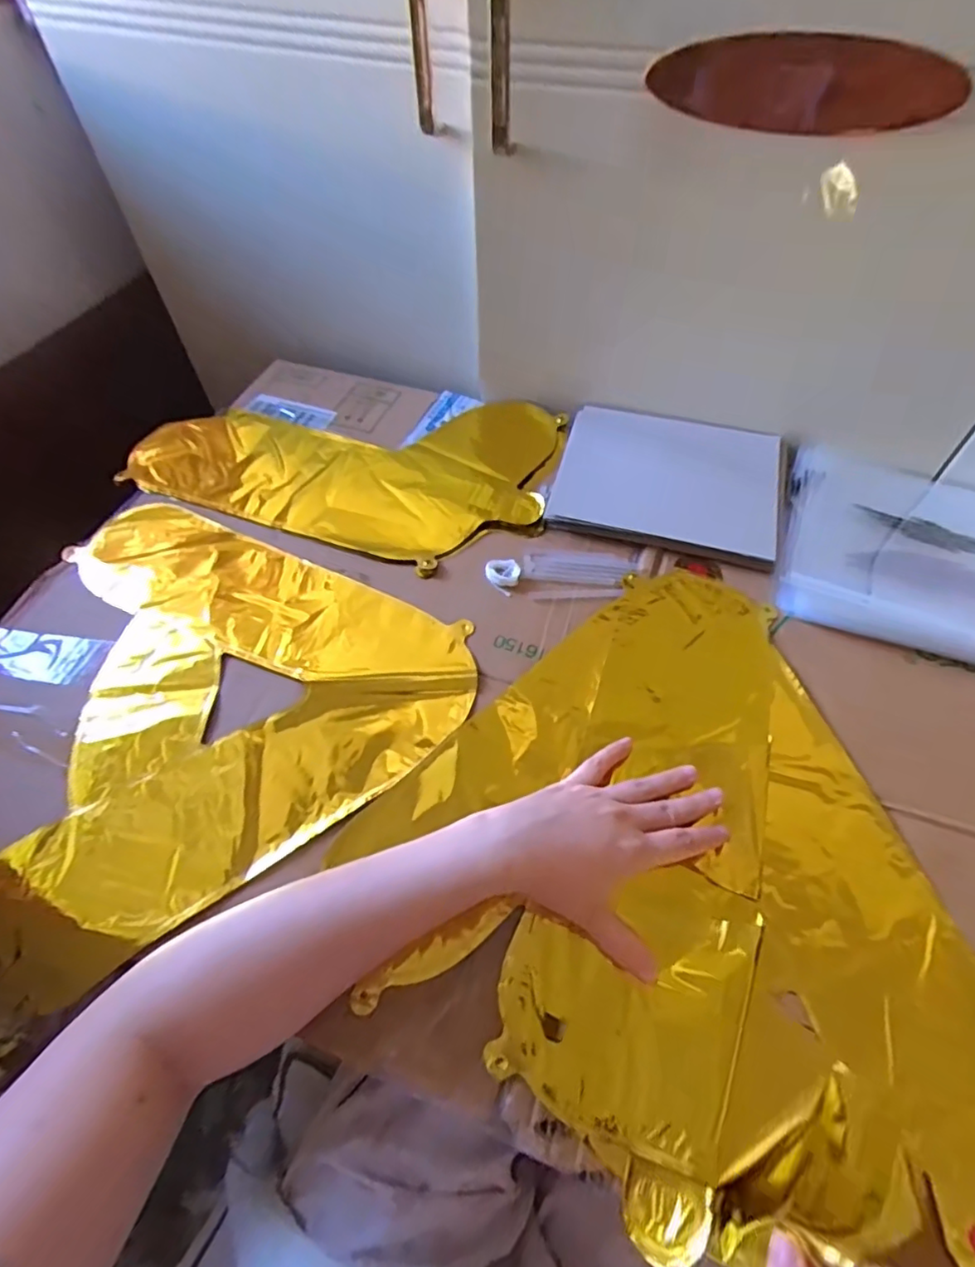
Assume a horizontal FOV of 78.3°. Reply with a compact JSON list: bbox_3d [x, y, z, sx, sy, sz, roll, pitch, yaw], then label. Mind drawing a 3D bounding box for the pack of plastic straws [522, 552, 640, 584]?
[{"bbox_3d":[0.079,-0.057,0.511,0.094,0.007,0.034,6,55,4],"label":"pack of plastic straws"}]

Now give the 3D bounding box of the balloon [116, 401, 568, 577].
[{"bbox_3d":[-0.139,-0.183,0.606,0.402,0.029,0.233,18,57,12],"label":"balloon"}]

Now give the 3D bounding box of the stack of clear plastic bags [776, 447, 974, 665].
[{"bbox_3d":[0.369,-0.072,0.507,0.221,0.018,0.209,19,57,13],"label":"stack of clear plastic bags"}]

